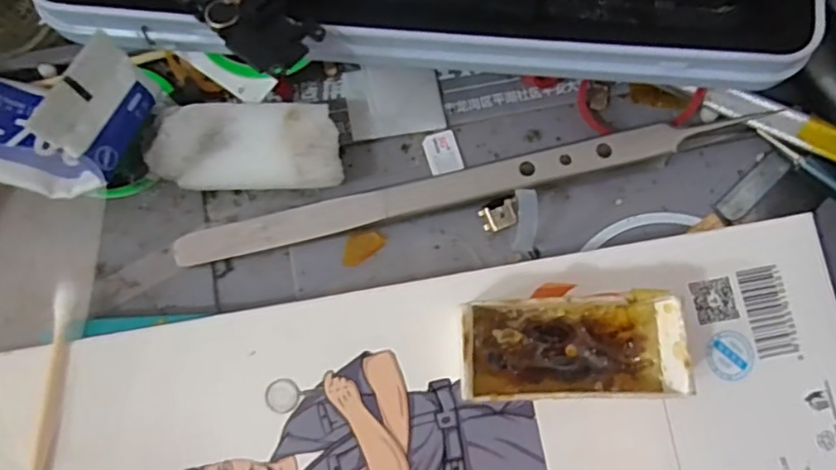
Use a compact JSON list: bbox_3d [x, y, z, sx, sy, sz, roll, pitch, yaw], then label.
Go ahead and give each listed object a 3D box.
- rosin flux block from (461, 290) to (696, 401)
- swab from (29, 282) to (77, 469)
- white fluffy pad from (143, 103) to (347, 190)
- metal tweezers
[{"bbox_3d":[0.032,0.025,0.132,0.046,0.020,0.022,-2,76,-2],"label":"rosin flux block"},{"bbox_3d":[-0.084,0.046,0.132,0.004,0.004,0.070,1,76,-2],"label":"swab"},{"bbox_3d":[-0.043,-0.021,0.153,0.046,0.015,0.020,-1,76,-2],"label":"white fluffy pad"},{"bbox_3d":[0.018,-0.014,0.155,0.161,0.013,0.009,-12,77,-5],"label":"metal tweezers"}]

